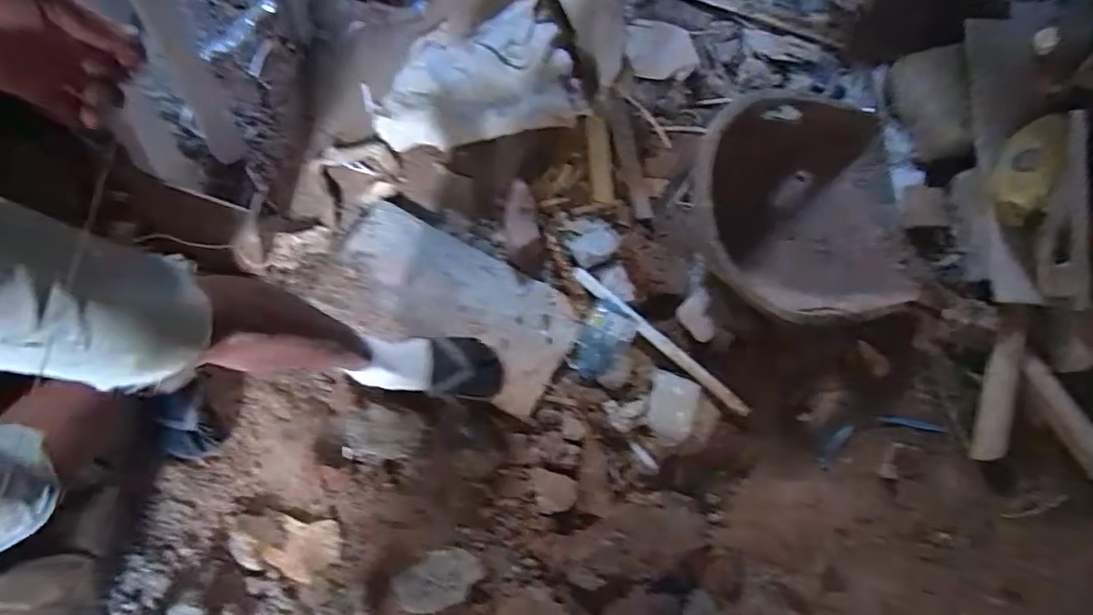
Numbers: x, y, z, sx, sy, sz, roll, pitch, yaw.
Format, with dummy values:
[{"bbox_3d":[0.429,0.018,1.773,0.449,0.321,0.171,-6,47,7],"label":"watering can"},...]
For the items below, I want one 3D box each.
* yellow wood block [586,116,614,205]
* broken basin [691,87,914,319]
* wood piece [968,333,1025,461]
[{"bbox_3d":[0.104,-0.288,1.066,0.039,0.021,0.164,-9,102,-2],"label":"yellow wood block"},{"bbox_3d":[0.457,-0.195,0.984,0.385,0.138,0.449,-7,79,-1],"label":"broken basin"},{"bbox_3d":[0.800,0.159,0.960,0.058,0.018,0.226,10,93,2],"label":"wood piece"}]

